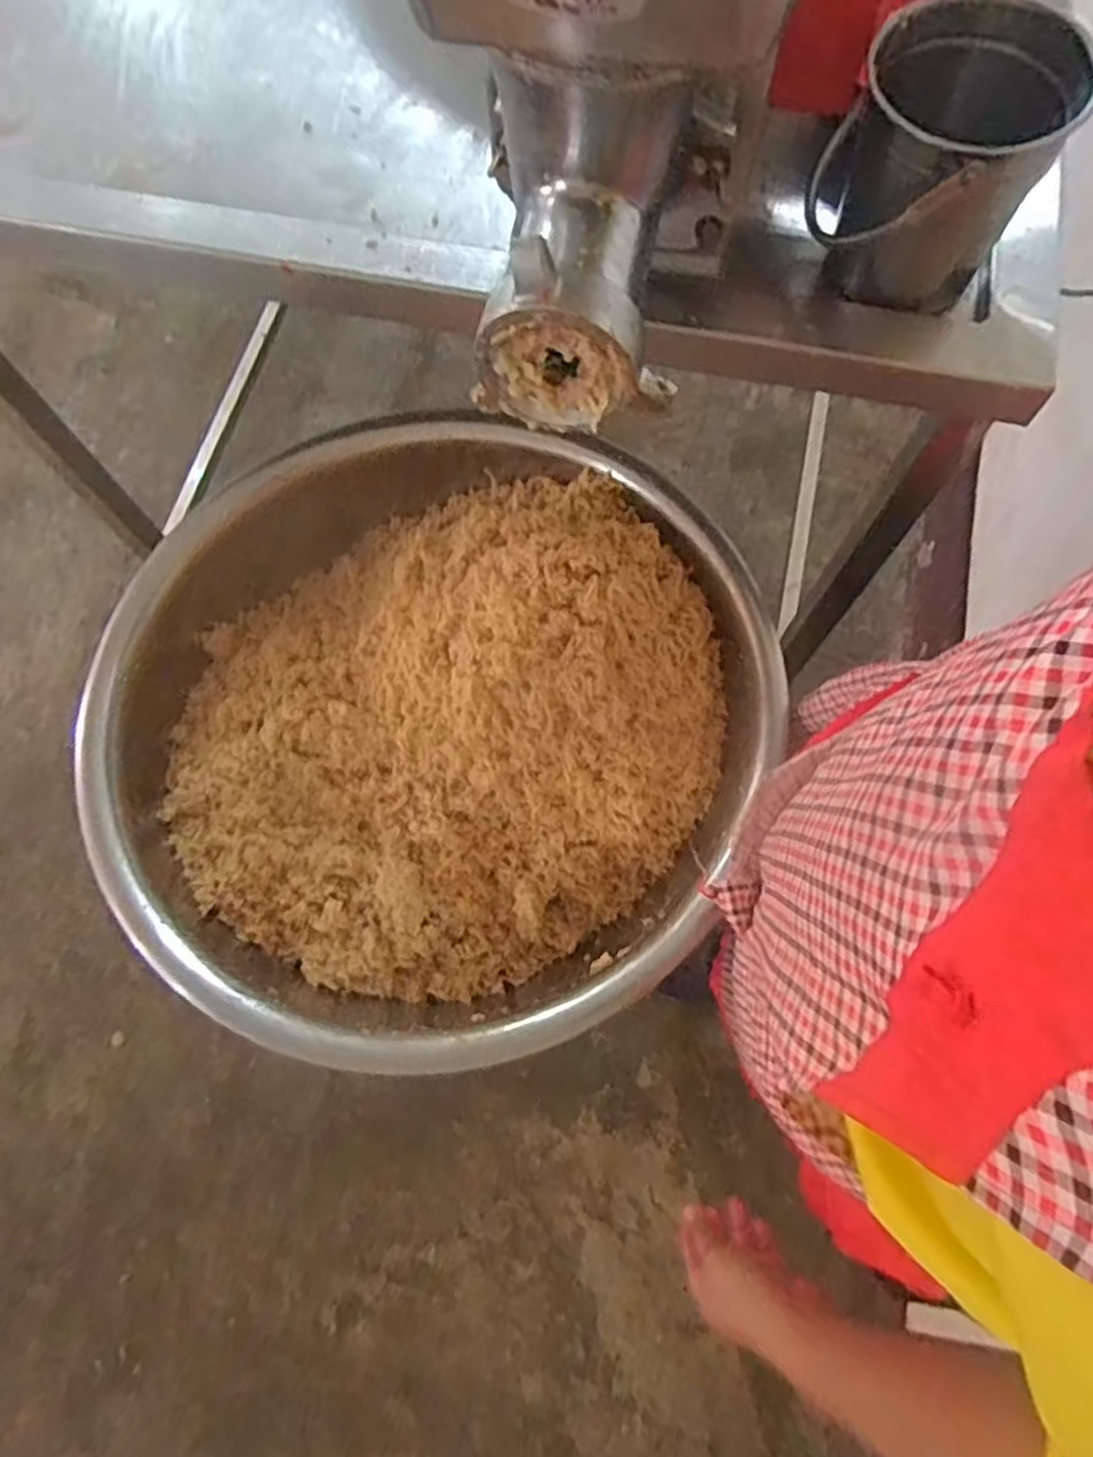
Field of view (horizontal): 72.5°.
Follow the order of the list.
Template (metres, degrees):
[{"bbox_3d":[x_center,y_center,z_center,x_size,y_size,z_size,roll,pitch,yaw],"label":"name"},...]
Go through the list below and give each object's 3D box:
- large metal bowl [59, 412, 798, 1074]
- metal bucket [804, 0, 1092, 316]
[{"bbox_3d":[-0.102,-0.015,0.679,0.548,0.192,0.568,0,71,1],"label":"large metal bowl"},{"bbox_3d":[0.258,-0.372,0.506,0.125,0.137,0.139,25,74,8],"label":"metal bucket"}]

